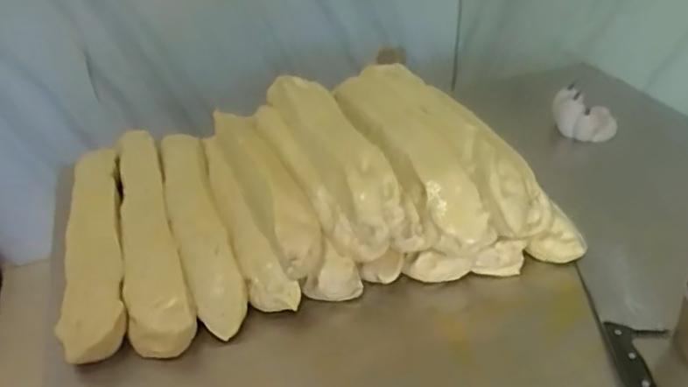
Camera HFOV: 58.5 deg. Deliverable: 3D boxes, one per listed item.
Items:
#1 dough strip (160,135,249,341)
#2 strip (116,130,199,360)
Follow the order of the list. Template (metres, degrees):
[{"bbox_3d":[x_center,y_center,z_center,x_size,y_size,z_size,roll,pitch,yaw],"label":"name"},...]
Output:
[{"bbox_3d":[-0.245,0.034,1.010,0.079,0.083,0.529,-13,35,-15],"label":"dough strip"},{"bbox_3d":[-0.305,0.043,0.961,0.075,0.091,0.569,-13,35,-15],"label":"strip"}]

